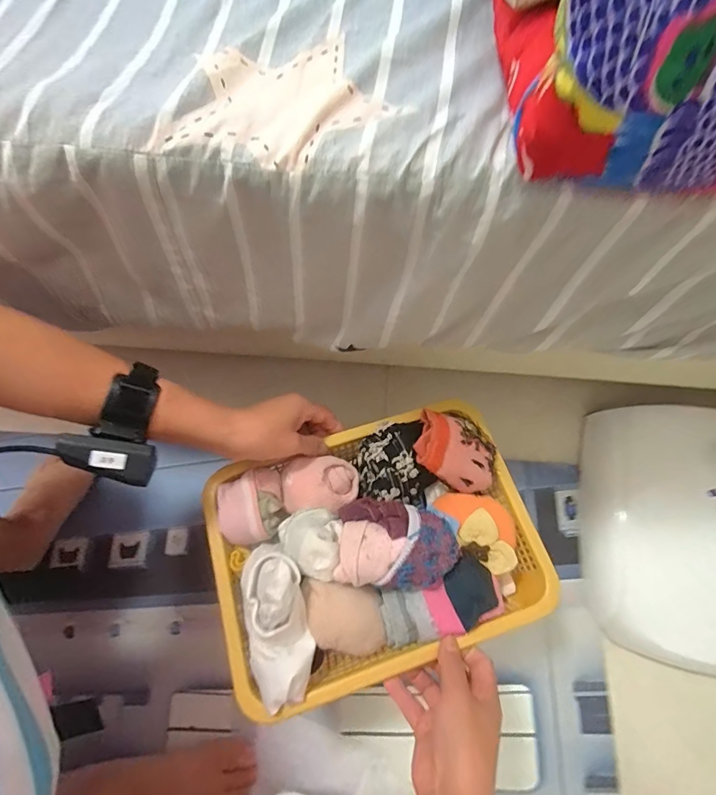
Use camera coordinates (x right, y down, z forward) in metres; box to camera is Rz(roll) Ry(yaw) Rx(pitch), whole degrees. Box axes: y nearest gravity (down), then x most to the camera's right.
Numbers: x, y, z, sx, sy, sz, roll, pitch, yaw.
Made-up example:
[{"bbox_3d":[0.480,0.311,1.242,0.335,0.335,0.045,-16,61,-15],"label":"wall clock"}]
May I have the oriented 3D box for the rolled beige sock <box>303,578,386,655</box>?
[{"bbox_3d":[-0.013,0.197,0.372,0.075,0.030,0.054,5,64,3],"label":"rolled beige sock"}]

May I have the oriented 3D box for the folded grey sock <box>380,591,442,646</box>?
[{"bbox_3d":[0.046,0.206,0.388,0.044,0.026,0.049,-12,65,-6],"label":"folded grey sock"}]

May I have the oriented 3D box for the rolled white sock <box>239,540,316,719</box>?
[{"bbox_3d":[-0.069,0.195,0.348,0.052,0.041,0.128,-8,85,-4],"label":"rolled white sock"}]

